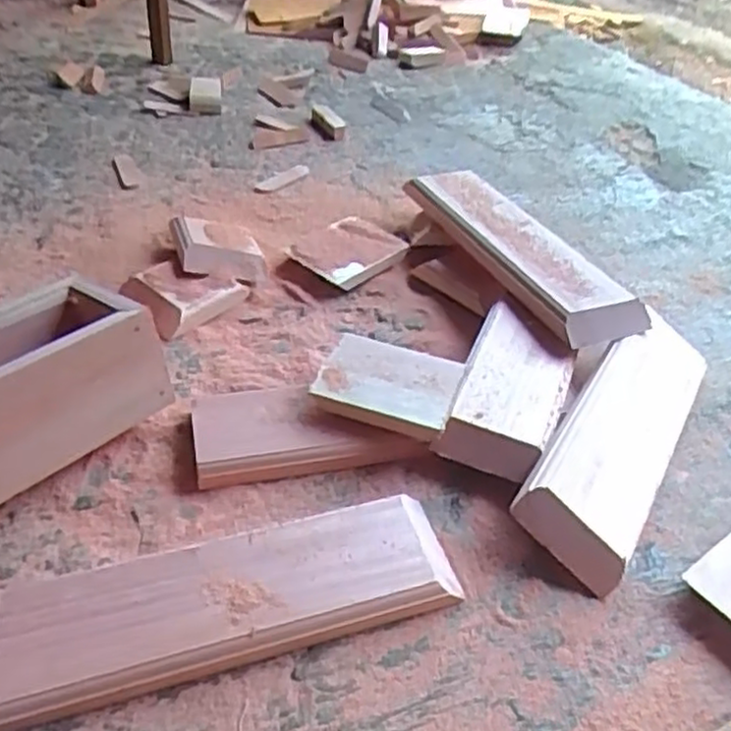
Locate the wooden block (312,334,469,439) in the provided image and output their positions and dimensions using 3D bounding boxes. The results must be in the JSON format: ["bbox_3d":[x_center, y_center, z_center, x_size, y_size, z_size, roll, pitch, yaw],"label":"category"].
[{"bbox_3d":[0.025,0.017,0.761,0.142,0.021,0.107,17,42,14],"label":"wooden block"}]

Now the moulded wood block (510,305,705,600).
[{"bbox_3d":[0.262,0.065,0.741,0.112,0.031,0.344,43,50,3],"label":"moulded wood block"}]

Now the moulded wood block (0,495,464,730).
[{"bbox_3d":[-0.116,0.192,0.595,0.381,0.032,0.105,-11,43,-17],"label":"moulded wood block"}]

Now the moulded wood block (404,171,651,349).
[{"bbox_3d":[0.192,-0.153,0.934,0.105,0.028,0.392,-15,44,-22],"label":"moulded wood block"}]

